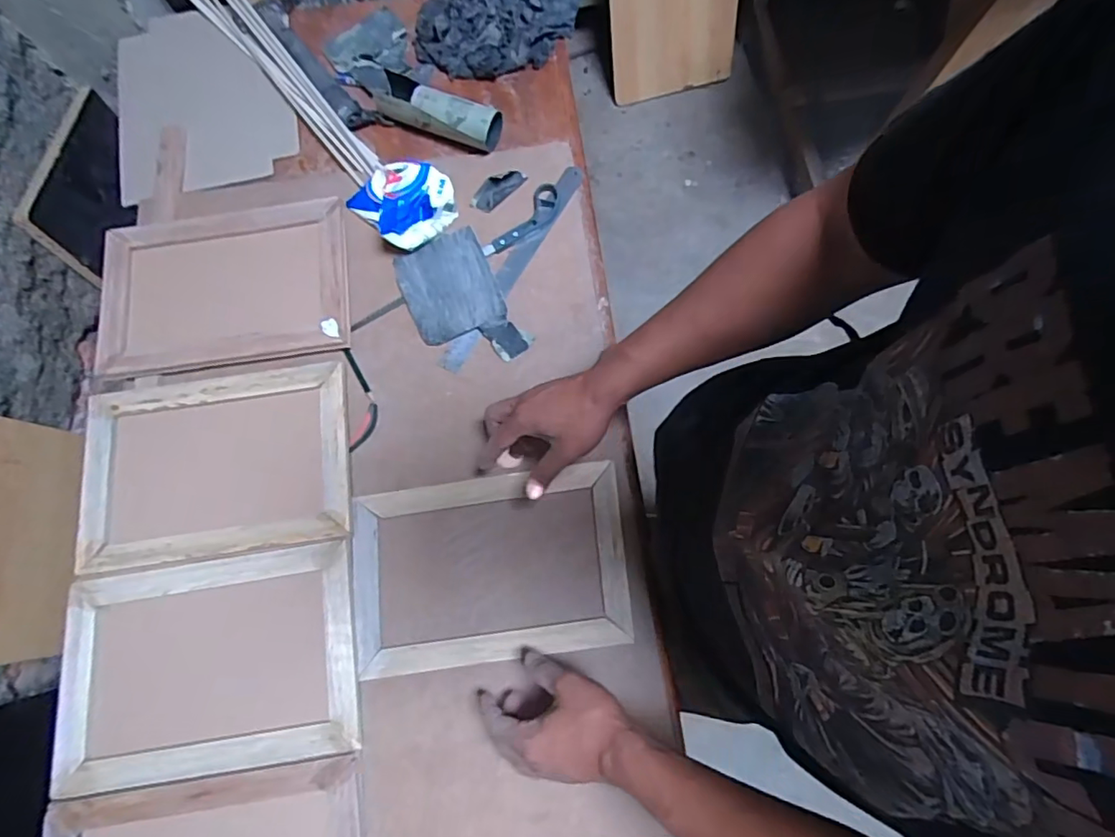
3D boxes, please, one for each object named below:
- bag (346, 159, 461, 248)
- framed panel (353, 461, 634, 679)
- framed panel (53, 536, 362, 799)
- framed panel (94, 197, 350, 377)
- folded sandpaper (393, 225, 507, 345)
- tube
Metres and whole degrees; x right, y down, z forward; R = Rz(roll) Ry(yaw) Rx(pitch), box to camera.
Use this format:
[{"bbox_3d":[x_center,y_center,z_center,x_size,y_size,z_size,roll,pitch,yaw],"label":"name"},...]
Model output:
[{"bbox_3d":[-0.197,-0.284,0.717,0.113,0.051,0.120,-41,78,-11],"label":"bag"},{"bbox_3d":[-0.074,0.161,0.614,0.286,0.016,0.192,-7,74,-2],"label":"framed panel"},{"bbox_3d":[-0.361,0.251,0.580,0.294,0.016,0.205,-8,74,-3],"label":"framed panel"},{"bbox_3d":[-0.418,-0.168,0.699,0.306,0.026,0.211,-7,74,-2],"label":"framed panel"},{"bbox_3d":[-0.138,-0.168,0.706,0.114,0.010,0.138,-22,75,-7],"label":"folded sandpaper"},{"bbox_3d":[-0.164,-0.413,0.755,0.178,0.046,0.054,20,75,5],"label":"tube"}]

